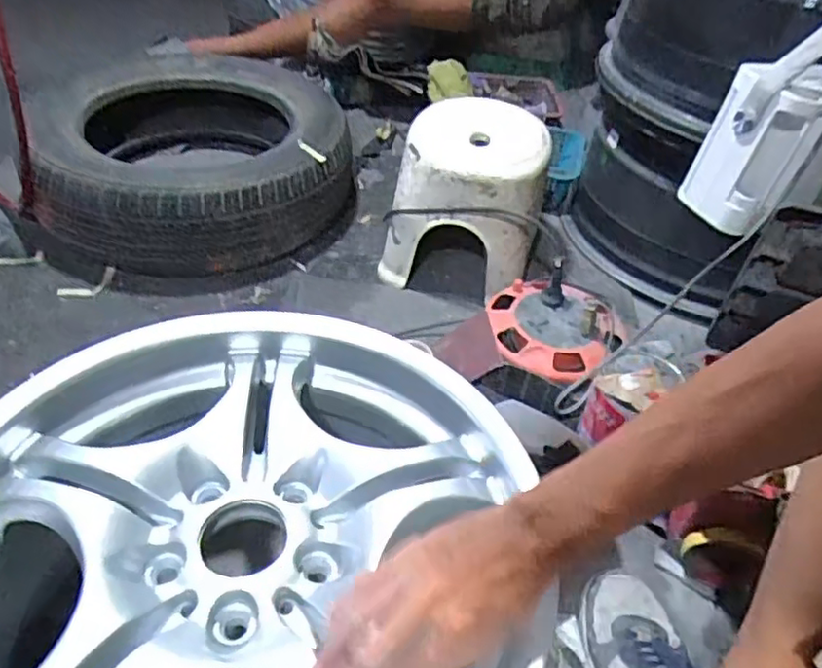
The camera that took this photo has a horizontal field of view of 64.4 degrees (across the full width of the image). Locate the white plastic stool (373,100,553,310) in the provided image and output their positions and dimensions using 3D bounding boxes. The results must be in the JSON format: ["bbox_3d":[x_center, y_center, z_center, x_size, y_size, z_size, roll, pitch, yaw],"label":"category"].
[{"bbox_3d":[0.101,-0.224,1.077,0.226,0.237,0.230,15,41,9],"label":"white plastic stool"}]

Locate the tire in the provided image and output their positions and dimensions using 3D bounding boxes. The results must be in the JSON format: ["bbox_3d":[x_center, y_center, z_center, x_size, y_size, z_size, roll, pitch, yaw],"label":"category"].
[{"bbox_3d":[-0.381,-0.298,1.120,0.450,0.202,0.471,-6,42,-15],"label":"tire"}]

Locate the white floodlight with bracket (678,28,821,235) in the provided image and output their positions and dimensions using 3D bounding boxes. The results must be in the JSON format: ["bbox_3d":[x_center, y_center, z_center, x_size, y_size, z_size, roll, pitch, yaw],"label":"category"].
[{"bbox_3d":[0.420,-0.235,0.708,0.151,0.242,0.082,-3,42,-11],"label":"white floodlight with bracket"}]

